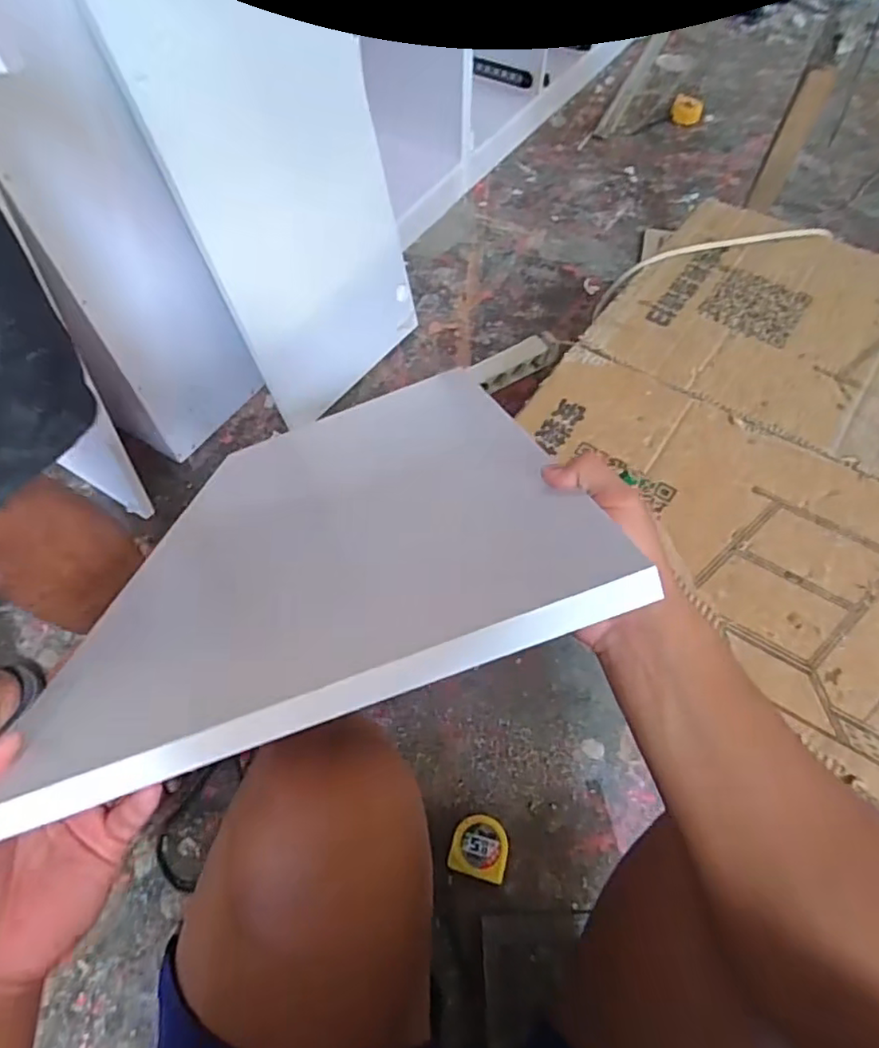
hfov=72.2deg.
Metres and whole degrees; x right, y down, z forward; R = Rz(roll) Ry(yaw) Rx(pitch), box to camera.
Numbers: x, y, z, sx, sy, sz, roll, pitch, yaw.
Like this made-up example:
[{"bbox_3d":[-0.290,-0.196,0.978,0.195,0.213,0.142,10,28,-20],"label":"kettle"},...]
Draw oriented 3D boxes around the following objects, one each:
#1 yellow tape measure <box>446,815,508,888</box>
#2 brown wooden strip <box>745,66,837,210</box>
[{"bbox_3d":[0.050,0.391,0.730,0.066,0.039,0.065,12,60,10],"label":"yellow tape measure"},{"bbox_3d":[0.572,-0.621,0.995,0.052,0.209,0.036,20,62,13],"label":"brown wooden strip"}]

